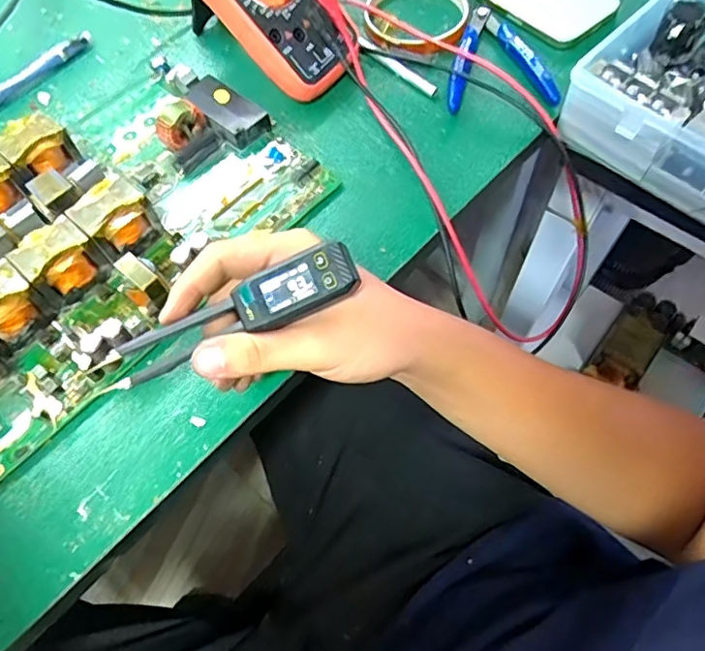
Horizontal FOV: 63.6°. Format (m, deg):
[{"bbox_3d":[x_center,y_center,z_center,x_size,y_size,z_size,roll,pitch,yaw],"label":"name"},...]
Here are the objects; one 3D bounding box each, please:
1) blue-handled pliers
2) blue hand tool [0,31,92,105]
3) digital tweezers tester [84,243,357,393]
[{"bbox_3d":[0.113,-0.205,0.423,0.076,0.009,0.113,6,63,6],"label":"blue-handled pliers"},{"bbox_3d":[-0.258,-0.196,0.450,0.010,0.010,0.123,39,70,20],"label":"blue hand tool"},{"bbox_3d":[-0.063,-0.002,0.272,0.136,0.014,0.021,-24,63,13],"label":"digital tweezers tester"}]

